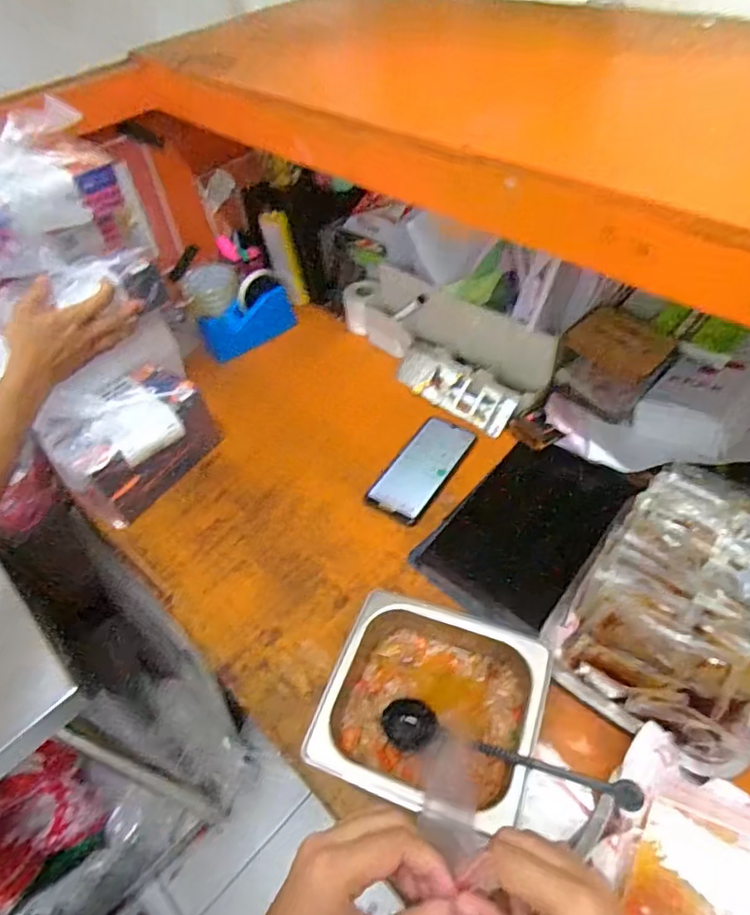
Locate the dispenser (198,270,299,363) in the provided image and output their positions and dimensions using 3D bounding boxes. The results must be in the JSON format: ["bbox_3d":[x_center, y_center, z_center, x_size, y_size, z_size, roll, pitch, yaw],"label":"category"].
[{"bbox_3d":[-0.219,-0.239,0.959,0.159,0.091,0.069,-32,53,-20],"label":"dispenser"}]

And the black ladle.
[{"bbox_3d":[0.098,0.234,0.454,0.194,0.055,0.039,11,51,15],"label":"black ladle"}]

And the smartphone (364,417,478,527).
[{"bbox_3d":[0.064,0.012,0.749,0.078,0.009,0.169,28,58,18],"label":"smartphone"}]

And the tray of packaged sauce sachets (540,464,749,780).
[{"bbox_3d":[0.301,0.129,0.548,0.188,0.069,0.282,27,57,26],"label":"tray of packaged sauce sachets"}]

